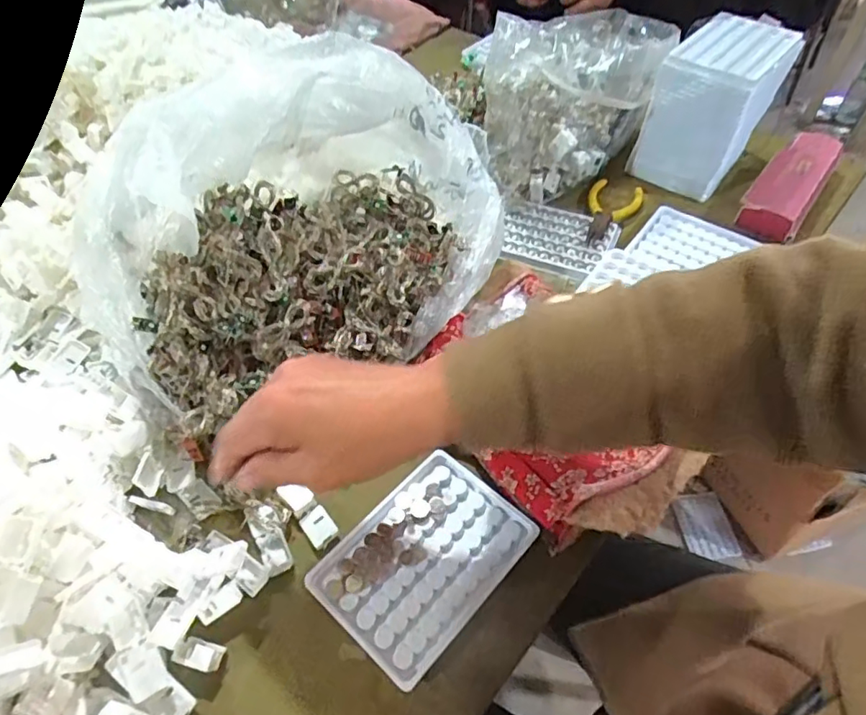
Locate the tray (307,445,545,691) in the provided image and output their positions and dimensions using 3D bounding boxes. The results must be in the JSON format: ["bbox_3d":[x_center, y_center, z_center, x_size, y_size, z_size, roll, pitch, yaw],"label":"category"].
[{"bbox_3d":[-0.005,0.127,0.371,0.094,0.013,0.130,36,60,25],"label":"tray"}]

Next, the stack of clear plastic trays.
[{"bbox_3d":[0.294,-0.263,0.598,0.094,0.130,0.122,35,60,25],"label":"stack of clear plastic trays"}]

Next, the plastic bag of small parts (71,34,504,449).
[{"bbox_3d":[-0.094,-0.114,0.447,0.234,0.171,0.353,34,60,24],"label":"plastic bag of small parts"}]

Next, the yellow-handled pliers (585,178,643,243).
[{"bbox_3d":[0.186,-0.155,0.595,0.054,0.013,0.108,18,54,14],"label":"yellow-handled pliers"}]

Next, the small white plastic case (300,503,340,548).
[{"bbox_3d":[-0.079,0.116,0.394,0.019,0.006,0.025,-33,58,-23],"label":"small white plastic case"}]

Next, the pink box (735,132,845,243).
[{"bbox_3d":[0.380,-0.185,0.600,0.060,0.033,0.162,31,59,23],"label":"pink box"}]

